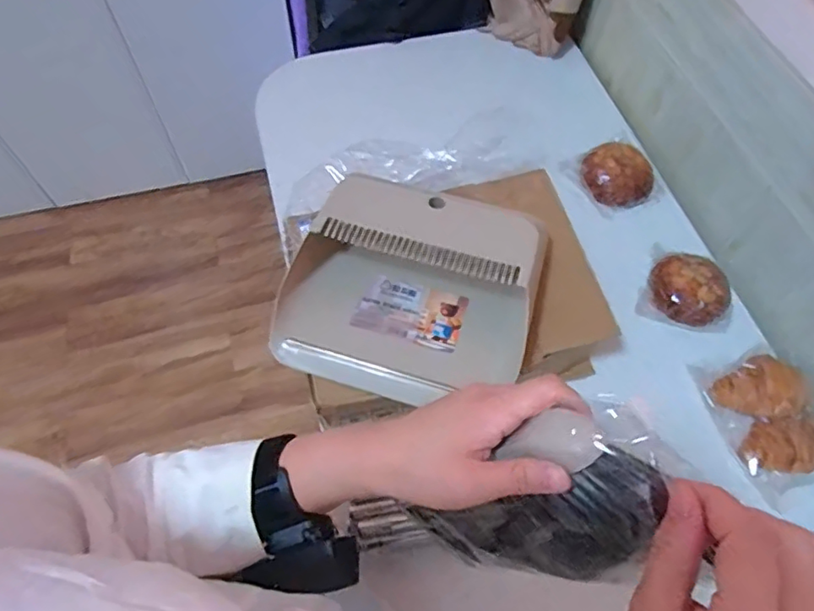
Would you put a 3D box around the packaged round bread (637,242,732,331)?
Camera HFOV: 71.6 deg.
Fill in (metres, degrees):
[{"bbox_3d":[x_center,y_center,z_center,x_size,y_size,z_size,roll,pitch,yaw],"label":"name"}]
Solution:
[{"bbox_3d":[0.385,-0.029,0.766,0.107,0.063,0.111,1,61,-2],"label":"packaged round bread"}]

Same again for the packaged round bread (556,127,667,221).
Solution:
[{"bbox_3d":[0.327,-0.210,0.862,0.128,0.071,0.119,1,61,-2],"label":"packaged round bread"}]

